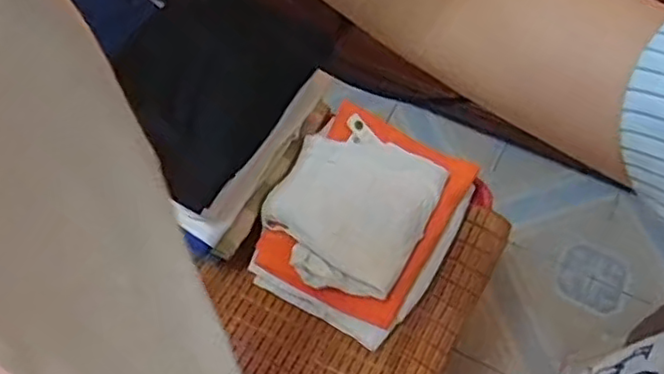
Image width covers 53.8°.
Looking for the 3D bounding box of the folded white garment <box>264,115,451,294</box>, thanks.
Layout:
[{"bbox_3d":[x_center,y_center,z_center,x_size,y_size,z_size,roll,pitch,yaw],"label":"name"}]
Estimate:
[{"bbox_3d":[0.030,0.025,0.937,0.209,0.032,0.241,29,64,15],"label":"folded white garment"}]

